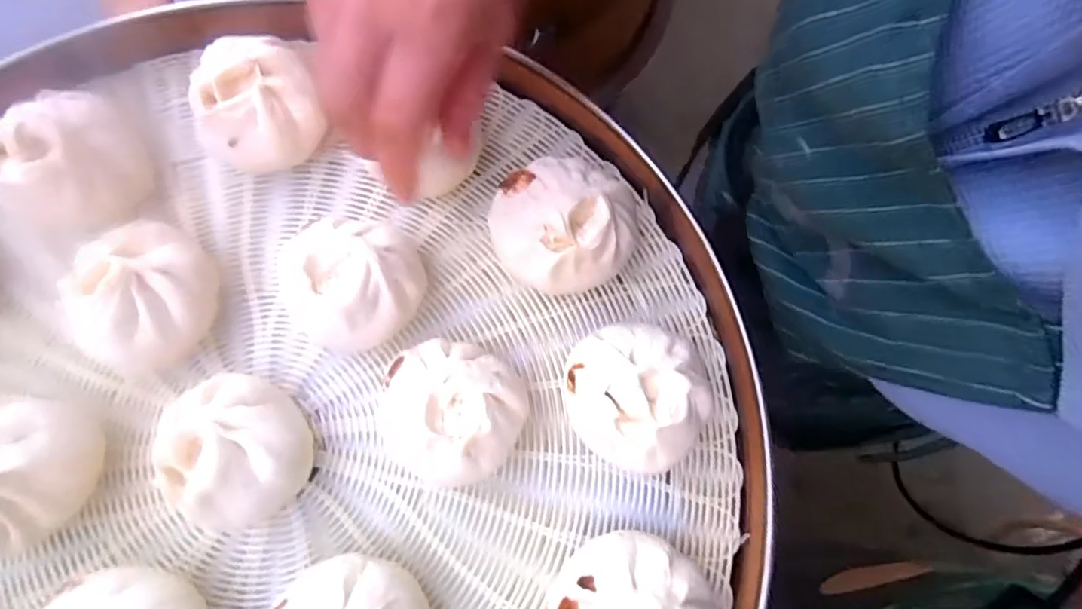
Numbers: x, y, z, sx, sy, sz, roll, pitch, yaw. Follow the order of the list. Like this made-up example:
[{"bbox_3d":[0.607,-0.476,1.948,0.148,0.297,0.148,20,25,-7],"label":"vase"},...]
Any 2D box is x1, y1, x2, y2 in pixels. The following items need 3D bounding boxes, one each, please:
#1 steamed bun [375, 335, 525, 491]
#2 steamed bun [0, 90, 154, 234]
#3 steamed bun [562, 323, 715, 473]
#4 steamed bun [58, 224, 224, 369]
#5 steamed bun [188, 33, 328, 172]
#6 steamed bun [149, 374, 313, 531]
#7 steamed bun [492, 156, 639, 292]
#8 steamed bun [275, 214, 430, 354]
[{"bbox_3d":[-0.044,0.052,0.285,0.066,0.041,0.070,1,74,-2],"label":"steamed bun"},{"bbox_3d":[-0.238,-0.070,0.305,0.068,0.051,0.061,-39,79,-12],"label":"steamed bun"},{"bbox_3d":[0.045,0.045,0.286,0.063,0.049,0.065,-7,74,-4],"label":"steamed bun"},{"bbox_3d":[-0.191,-0.002,0.291,0.062,0.046,0.068,33,75,7],"label":"steamed bun"},{"bbox_3d":[-0.148,-0.105,0.319,0.063,0.051,0.063,-11,75,-5],"label":"steamed bun"},{"bbox_3d":[-0.137,0.067,0.274,0.061,0.047,0.056,1,74,-2],"label":"steamed bun"},{"bbox_3d":[0.012,-0.040,0.308,0.071,0.050,0.062,-18,75,-7],"label":"steamed bun"},{"bbox_3d":[-0.094,-0.009,0.298,0.067,0.044,0.059,0,74,-2],"label":"steamed bun"}]

